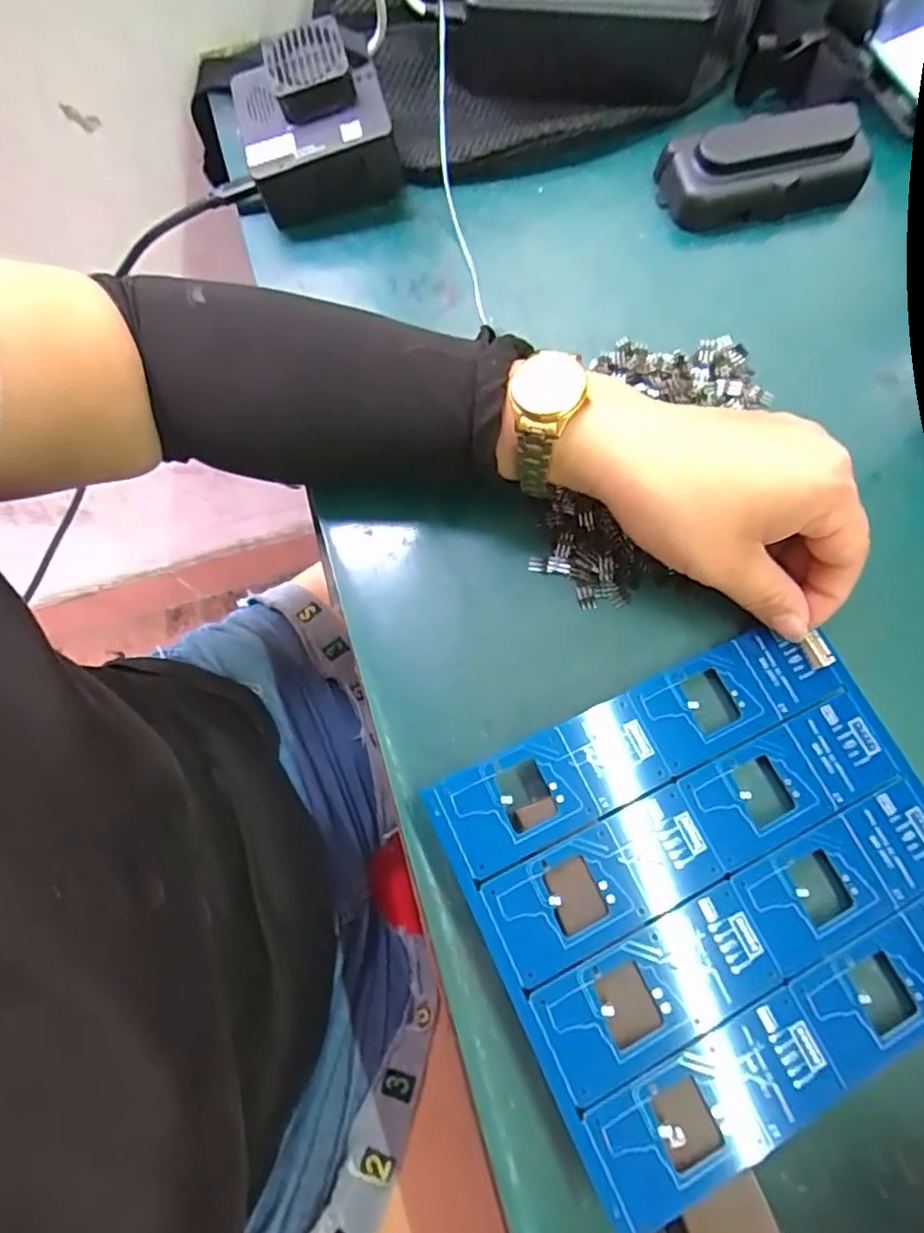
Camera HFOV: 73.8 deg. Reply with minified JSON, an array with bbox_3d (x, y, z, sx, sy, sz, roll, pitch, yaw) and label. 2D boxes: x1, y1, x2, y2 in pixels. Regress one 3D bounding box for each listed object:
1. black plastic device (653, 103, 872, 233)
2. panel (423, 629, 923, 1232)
[{"bbox_3d":[0.158,-0.232,0.320,0.099,0.030,0.041,-10,75,-1],"label":"black plastic device"},{"bbox_3d":[0.102,0.101,0.239,0.185,0.004,0.157,-23,76,-11],"label":"panel"}]

